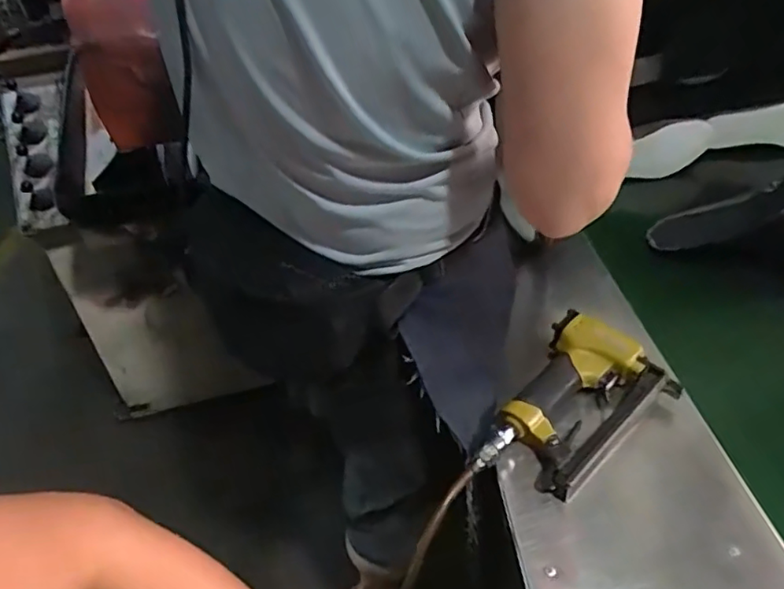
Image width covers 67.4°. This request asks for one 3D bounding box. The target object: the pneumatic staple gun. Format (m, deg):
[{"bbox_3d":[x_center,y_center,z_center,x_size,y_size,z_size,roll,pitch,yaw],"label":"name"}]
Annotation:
[{"bbox_3d":[0.172,0.113,0.602,0.223,0.051,0.136,-30,43,-27],"label":"pneumatic staple gun"}]

